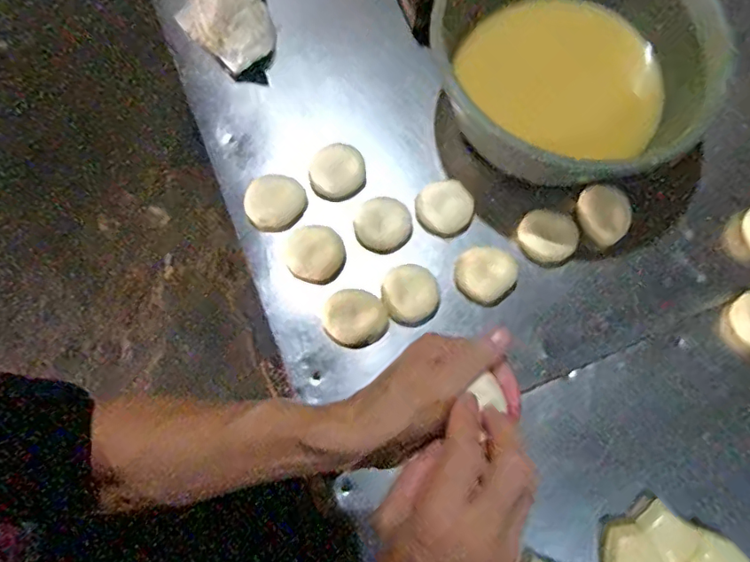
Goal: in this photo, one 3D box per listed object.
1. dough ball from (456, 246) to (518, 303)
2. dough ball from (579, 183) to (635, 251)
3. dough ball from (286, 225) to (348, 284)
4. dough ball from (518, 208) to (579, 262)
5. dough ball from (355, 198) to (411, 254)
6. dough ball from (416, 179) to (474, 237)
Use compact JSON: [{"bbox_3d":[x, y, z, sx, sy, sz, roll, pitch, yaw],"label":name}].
[{"bbox_3d":[0.118,-0.007,0.573,0.061,0.034,0.056,0,76,1],"label":"dough ball"},{"bbox_3d":[0.256,-0.075,0.597,0.060,0.019,0.063,0,76,1],"label":"dough ball"},{"bbox_3d":[-0.066,-0.030,0.579,0.063,0.020,0.057,15,76,5],"label":"dough ball"},{"bbox_3d":[0.192,-0.050,0.589,0.063,0.021,0.058,0,76,1],"label":"dough ball"},{"bbox_3d":[0.010,-0.062,0.583,0.060,0.017,0.054,-4,76,0],"label":"dough ball"},{"bbox_3d":[0.077,-0.081,0.591,0.054,0.038,0.058,0,76,1],"label":"dough ball"}]

